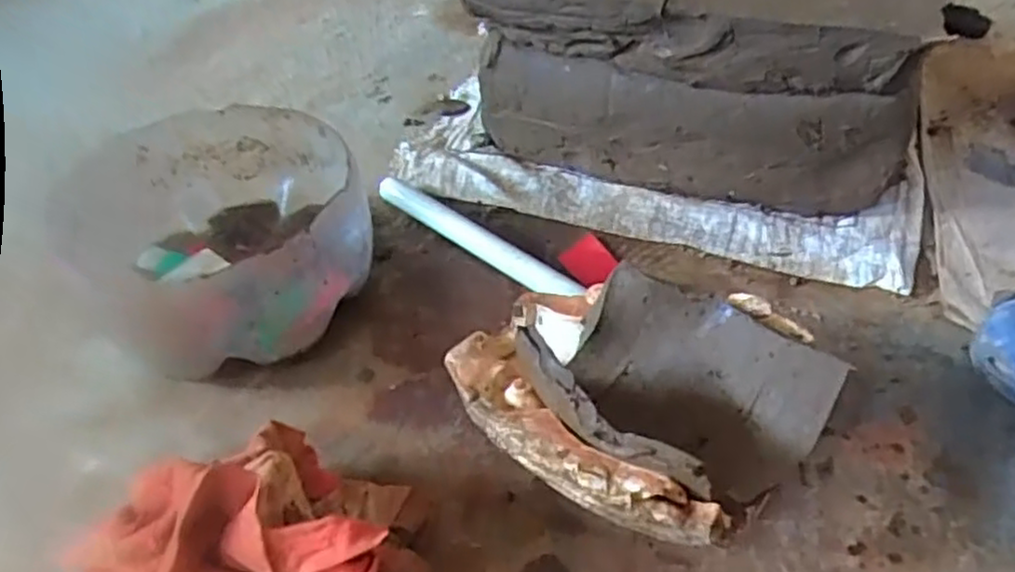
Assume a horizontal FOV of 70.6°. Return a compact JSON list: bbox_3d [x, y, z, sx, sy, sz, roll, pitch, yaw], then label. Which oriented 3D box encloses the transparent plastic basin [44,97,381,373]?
[{"bbox_3d":[-0.233,-0.042,0.622,0.229,0.126,0.253,-34,52,-27],"label":"transparent plastic basin"}]

